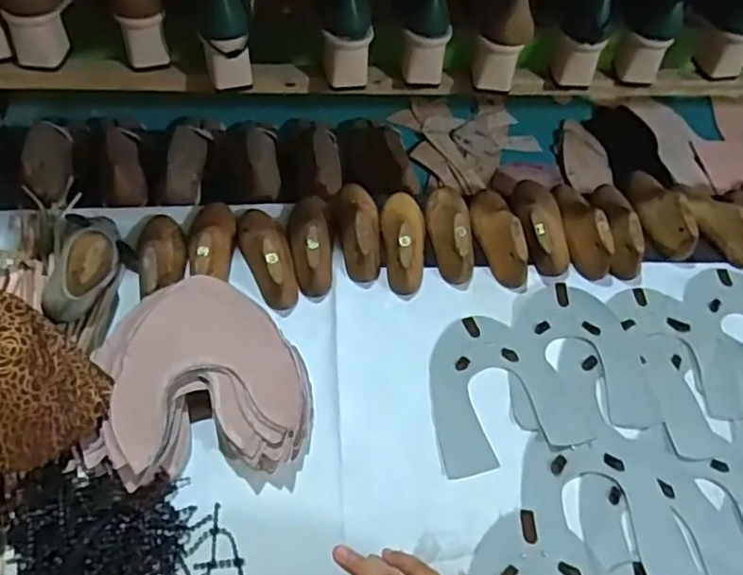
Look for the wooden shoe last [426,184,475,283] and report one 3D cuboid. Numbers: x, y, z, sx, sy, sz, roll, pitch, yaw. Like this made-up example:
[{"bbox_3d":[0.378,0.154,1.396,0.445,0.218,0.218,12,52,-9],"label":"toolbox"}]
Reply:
[{"bbox_3d":[0.097,-0.071,0.756,0.054,0.053,0.131,-4,56,-7],"label":"wooden shoe last"}]

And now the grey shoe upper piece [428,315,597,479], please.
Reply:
[{"bbox_3d":[0.127,0.102,0.666,0.151,0.005,0.159,-12,57,-12],"label":"grey shoe upper piece"}]

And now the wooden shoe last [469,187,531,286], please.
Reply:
[{"bbox_3d":[0.146,-0.070,0.754,0.052,0.052,0.137,-6,56,-9],"label":"wooden shoe last"}]

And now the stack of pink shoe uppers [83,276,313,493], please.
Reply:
[{"bbox_3d":[-0.161,0.085,0.622,0.188,0.062,0.188,-6,56,-9],"label":"stack of pink shoe uppers"}]

